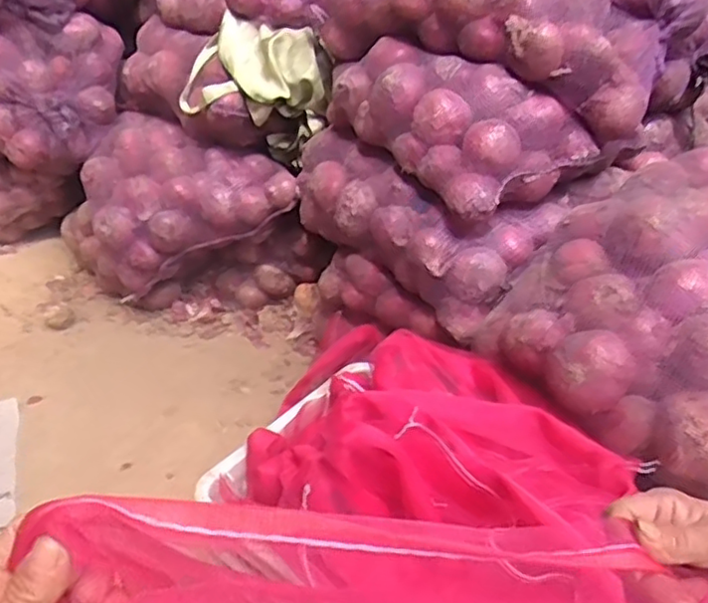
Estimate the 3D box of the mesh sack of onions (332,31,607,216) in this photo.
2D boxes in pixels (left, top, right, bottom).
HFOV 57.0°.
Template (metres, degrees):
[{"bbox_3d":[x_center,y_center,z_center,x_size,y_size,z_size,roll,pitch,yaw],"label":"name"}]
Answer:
[{"bbox_3d":[0.157,-0.319,1.117,0.215,0.183,0.449,-17,37,-32],"label":"mesh sack of onions"}]

